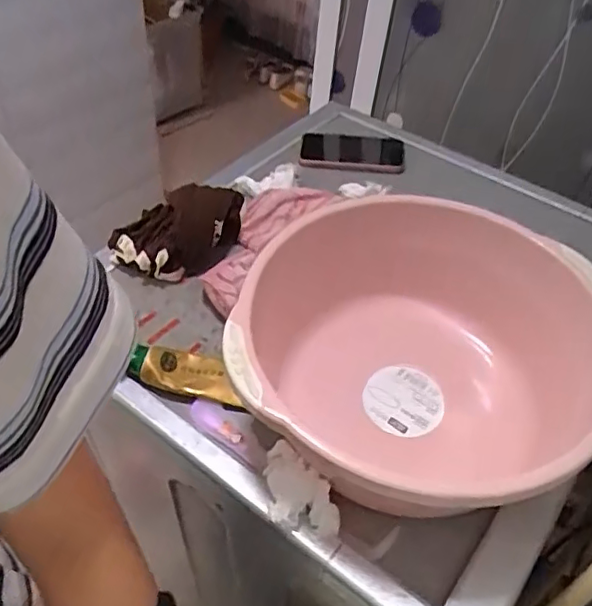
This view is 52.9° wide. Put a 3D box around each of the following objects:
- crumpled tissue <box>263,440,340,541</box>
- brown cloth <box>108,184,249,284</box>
[{"bbox_3d":[-0.002,0.163,0.500,0.046,0.030,0.084,-31,55,-31],"label":"crumpled tissue"},{"bbox_3d":[-0.126,-0.080,0.687,0.164,0.073,0.071,-22,51,-25],"label":"brown cloth"}]

